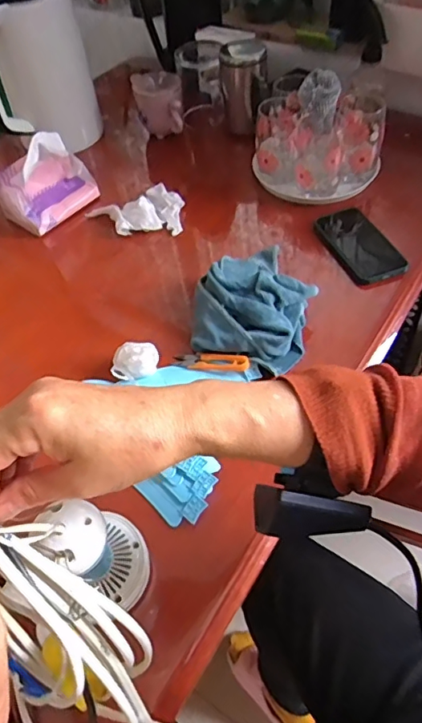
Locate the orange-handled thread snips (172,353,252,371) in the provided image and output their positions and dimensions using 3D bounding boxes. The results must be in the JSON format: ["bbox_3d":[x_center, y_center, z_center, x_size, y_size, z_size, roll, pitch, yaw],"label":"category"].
[{"bbox_3d":[0.001,0.000,0.566,0.084,0.017,0.028,5,53,9],"label":"orange-handled thread snips"}]

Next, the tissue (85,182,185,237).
[{"bbox_3d":[-0.112,-0.226,0.749,0.139,0.031,0.088,0,52,5],"label":"tissue"}]

